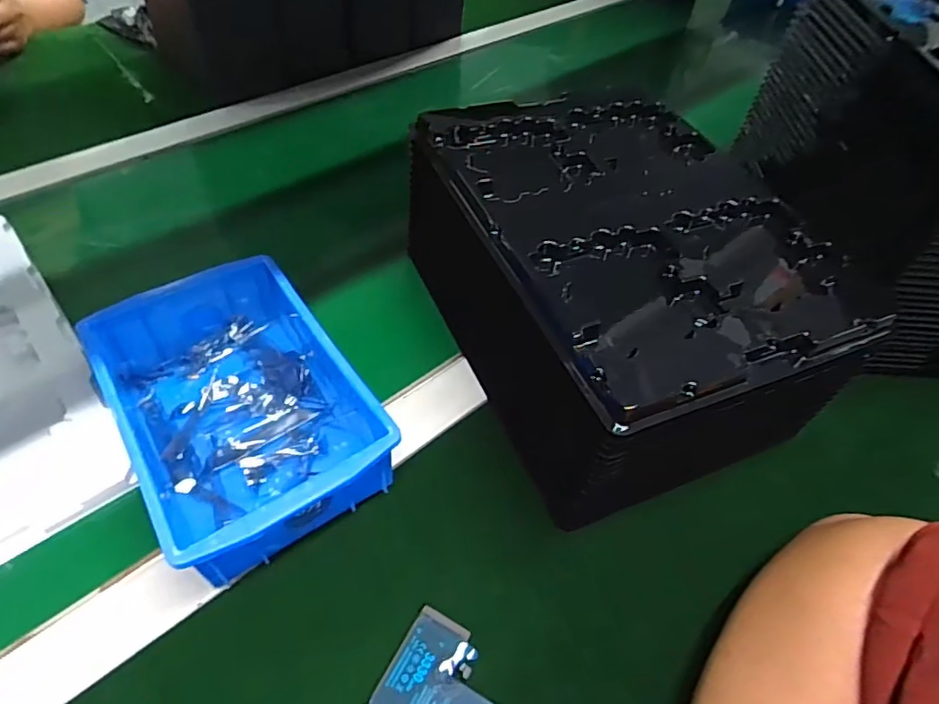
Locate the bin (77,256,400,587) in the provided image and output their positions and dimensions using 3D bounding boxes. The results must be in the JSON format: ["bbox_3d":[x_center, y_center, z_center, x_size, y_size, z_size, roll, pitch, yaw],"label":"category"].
[{"bbox_3d":[-0.148,0.034,0.370,0.128,0.065,0.197,-27,58,-25],"label":"bin"}]

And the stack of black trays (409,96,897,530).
[{"bbox_3d":[0.102,-0.053,0.424,0.208,0.134,0.279,-17,54,-18],"label":"stack of black trays"}]

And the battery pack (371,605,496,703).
[{"bbox_3d":[-0.007,0.182,0.303,0.075,0.007,0.058,26,53,15],"label":"battery pack"}]

